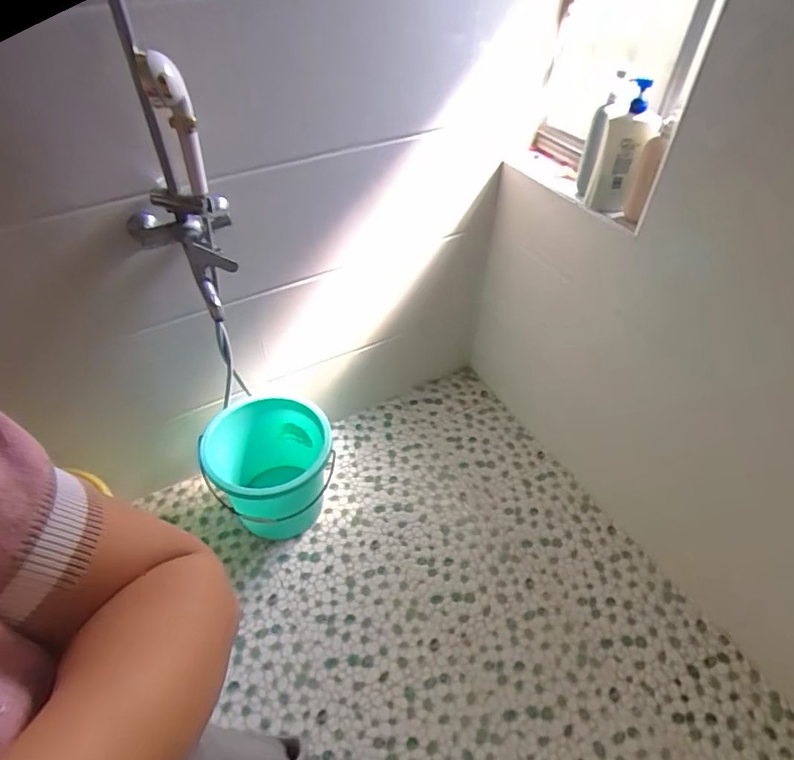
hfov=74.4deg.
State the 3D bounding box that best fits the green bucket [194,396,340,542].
[{"bbox_3d":[-0.328,0.270,1.437,0.311,0.318,0.308,0,47,0],"label":"green bucket"}]

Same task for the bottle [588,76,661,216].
[{"bbox_3d":[0.488,-0.489,1.147,0.102,0.276,0.073,19,50,17],"label":"bottle"}]

